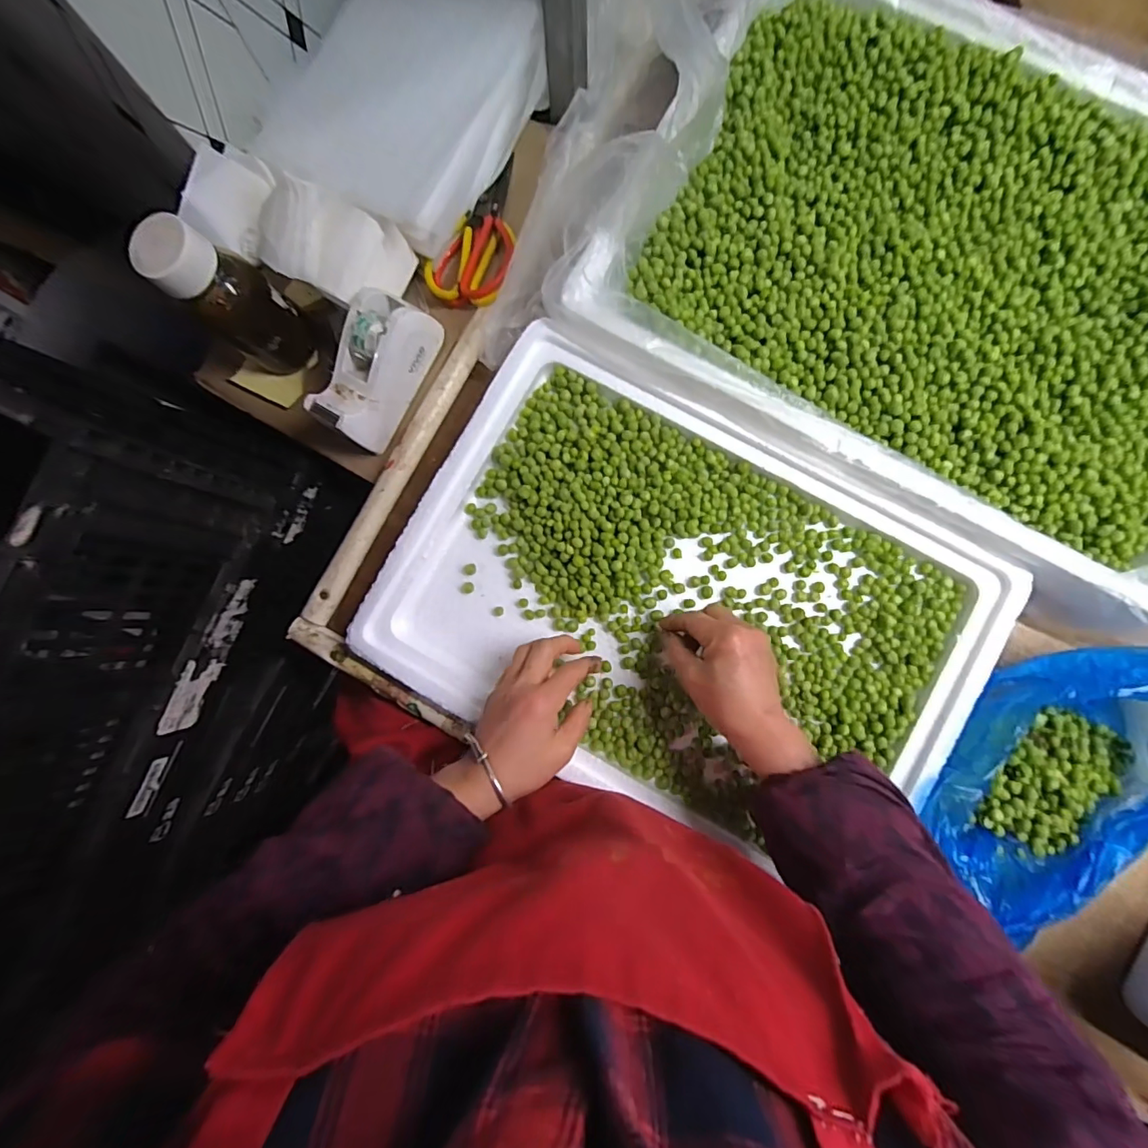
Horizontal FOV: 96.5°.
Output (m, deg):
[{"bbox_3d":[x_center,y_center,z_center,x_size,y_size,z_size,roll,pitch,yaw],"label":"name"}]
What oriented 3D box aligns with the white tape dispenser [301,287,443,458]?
[{"bbox_3d":[-0.186,-0.190,0.472,0.056,0.066,0.141,28,87,5],"label":"white tape dispenser"}]

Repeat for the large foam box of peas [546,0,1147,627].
[{"bbox_3d":[0.351,-0.291,0.459,0.576,0.060,0.458,29,87,5],"label":"large foam box of peas"}]

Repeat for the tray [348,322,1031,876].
[{"bbox_3d":[0.099,0.025,0.466,0.498,0.034,0.351,28,87,5],"label":"tray"}]

